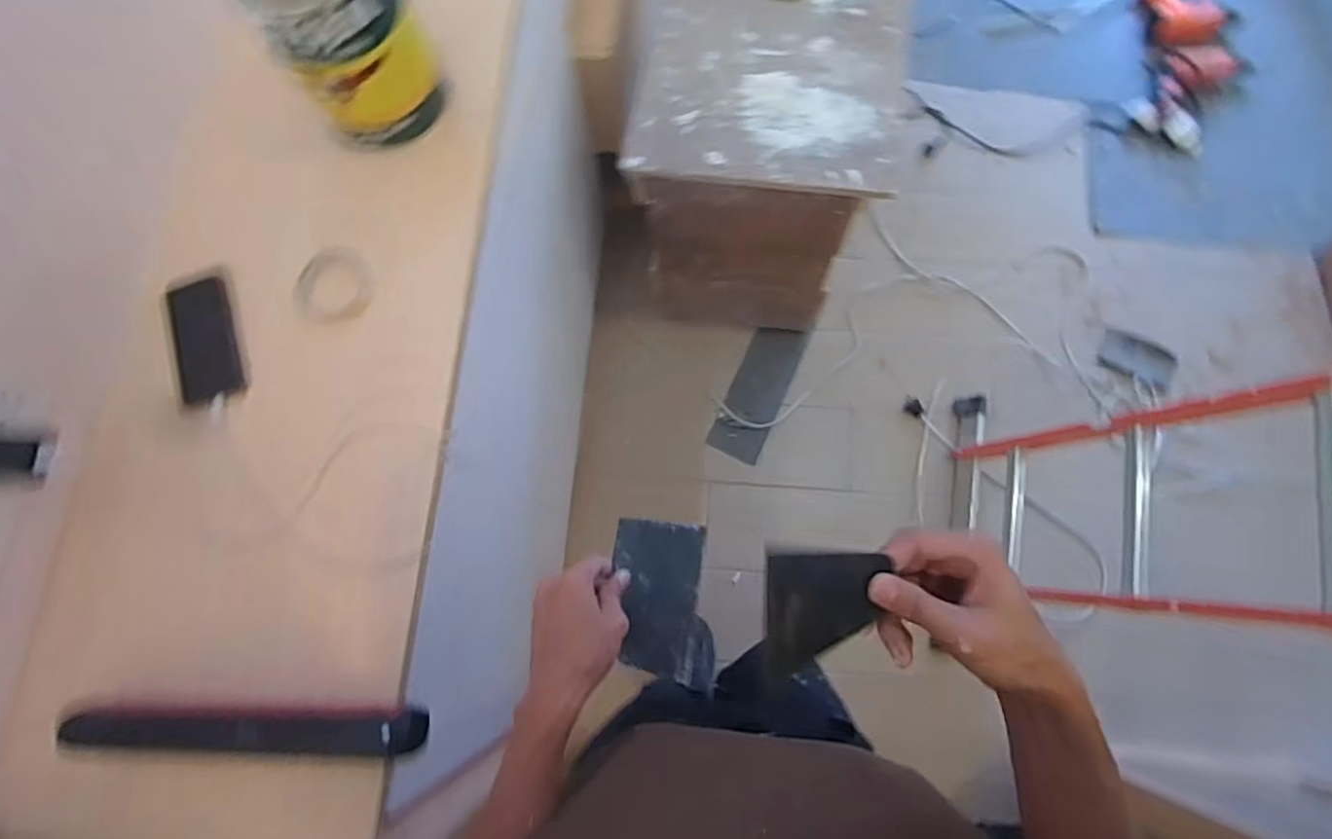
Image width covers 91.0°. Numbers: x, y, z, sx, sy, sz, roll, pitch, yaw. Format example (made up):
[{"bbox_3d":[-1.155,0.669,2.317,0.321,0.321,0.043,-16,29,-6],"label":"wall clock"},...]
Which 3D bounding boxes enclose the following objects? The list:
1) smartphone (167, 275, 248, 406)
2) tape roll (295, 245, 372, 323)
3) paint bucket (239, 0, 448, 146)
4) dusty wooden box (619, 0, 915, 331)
[{"bbox_3d":[-0.557,-0.097,0.786,0.071,0.010,0.151,-20,76,-2],"label":"smartphone"},{"bbox_3d":[-0.403,-0.160,0.791,0.097,0.021,0.086,-43,77,-7],"label":"tape roll"},{"bbox_3d":[-0.371,-0.453,0.762,0.163,0.202,0.163,-1,76,3],"label":"paint bucket"},{"bbox_3d":[0.207,-0.606,1.418,0.444,0.571,0.658,9,77,6],"label":"dusty wooden box"}]

